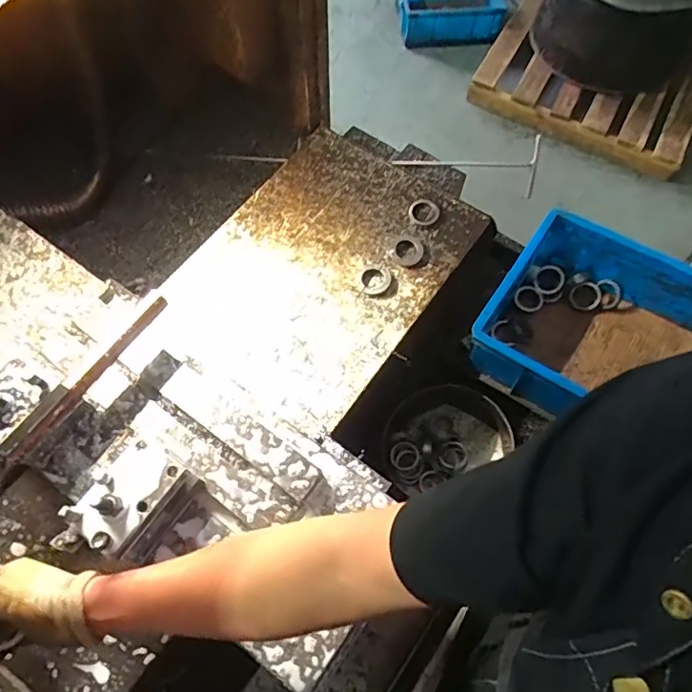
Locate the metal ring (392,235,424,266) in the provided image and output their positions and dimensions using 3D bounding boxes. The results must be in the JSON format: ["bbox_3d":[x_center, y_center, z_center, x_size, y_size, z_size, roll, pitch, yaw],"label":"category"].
[{"bbox_3d":[0.089,-0.136,0.763,0.044,0.013,0.047,0,67,-1],"label":"metal ring"}]

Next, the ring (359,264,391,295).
[{"bbox_3d":[0.039,-0.095,0.753,0.043,0.012,0.046,0,67,-1],"label":"ring"}]

